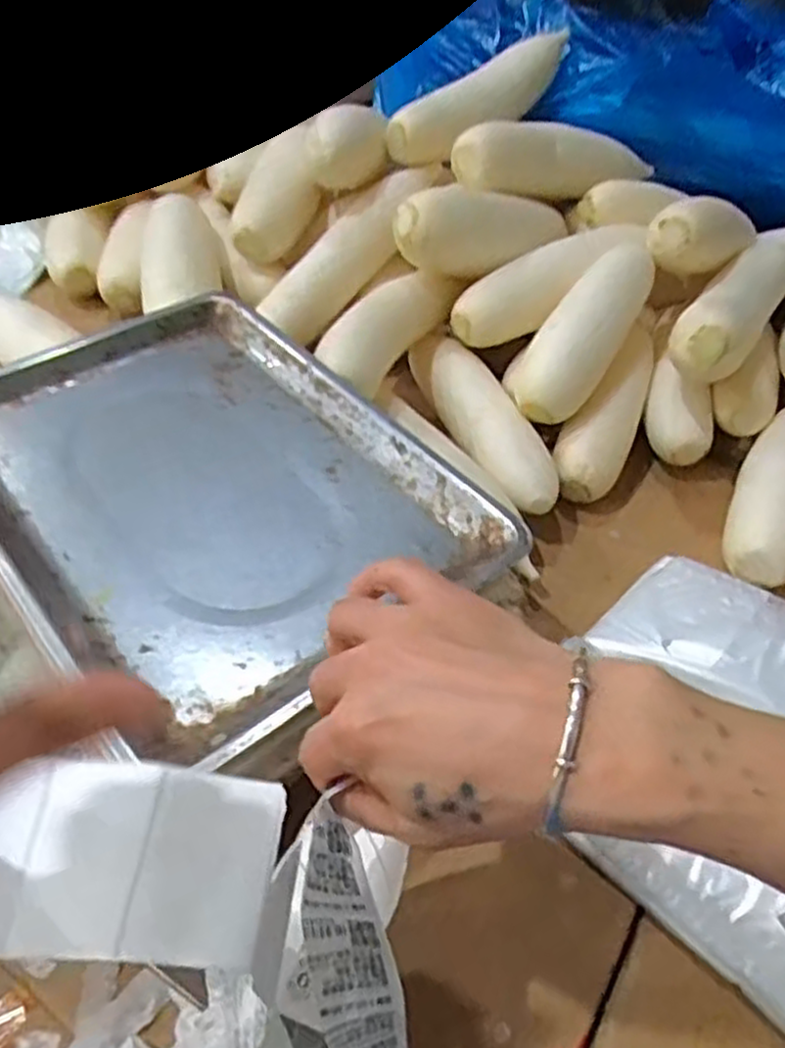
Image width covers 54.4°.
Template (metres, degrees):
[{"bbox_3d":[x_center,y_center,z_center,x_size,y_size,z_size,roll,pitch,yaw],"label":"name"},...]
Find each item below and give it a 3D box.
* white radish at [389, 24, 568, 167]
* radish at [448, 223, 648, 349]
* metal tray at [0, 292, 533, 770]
[{"bbox_3d":[0.091,-0.412,0.747,0.210,0.057,0.051,-36,58,-13],"label":"white radish"},{"bbox_3d":[0.133,-0.208,0.661,0.172,0.054,0.049,-32,54,1],"label":"radish"},{"bbox_3d":[-0.116,-0.028,0.470,0.238,0.021,0.333,-32,57,-27],"label":"metal tray"}]

